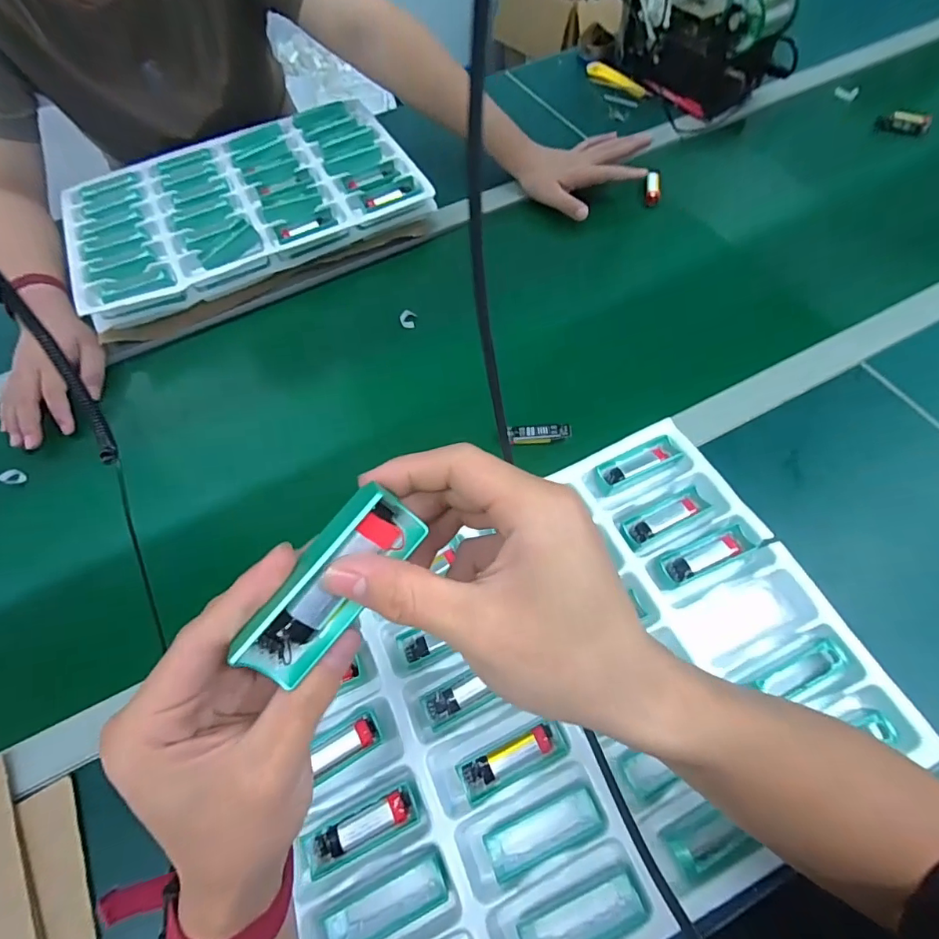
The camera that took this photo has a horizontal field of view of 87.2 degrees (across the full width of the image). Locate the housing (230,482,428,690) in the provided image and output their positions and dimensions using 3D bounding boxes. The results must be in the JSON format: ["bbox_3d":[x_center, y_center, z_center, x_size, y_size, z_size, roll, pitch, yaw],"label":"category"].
[{"bbox_3d":[-0.052,0.042,0.185,0.029,0.023,0.077,35,78,20],"label":"housing"}]

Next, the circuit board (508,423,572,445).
[{"bbox_3d":[0.073,-0.038,0.517,0.064,0.014,0.018,-4,61,1],"label":"circuit board"}]

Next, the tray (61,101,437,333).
[{"bbox_3d":[-0.314,-0.375,0.692,0.449,0.049,0.286,-25,63,-11],"label":"tray"}]

